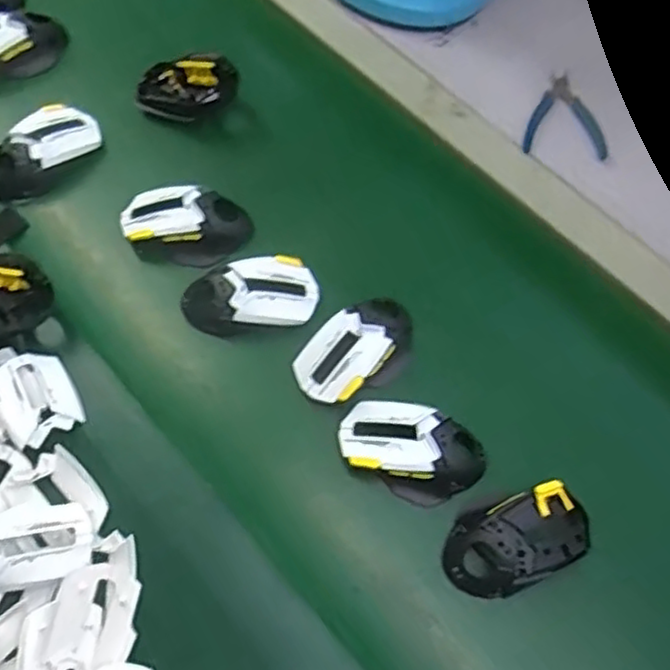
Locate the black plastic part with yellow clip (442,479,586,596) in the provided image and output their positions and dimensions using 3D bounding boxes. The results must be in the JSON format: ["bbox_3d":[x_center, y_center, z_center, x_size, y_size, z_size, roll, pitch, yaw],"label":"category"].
[{"bbox_3d":[0.144,0.162,0.549,0.115,0.030,0.064,-18,66,-13],"label":"black plastic part with yellow clip"}]

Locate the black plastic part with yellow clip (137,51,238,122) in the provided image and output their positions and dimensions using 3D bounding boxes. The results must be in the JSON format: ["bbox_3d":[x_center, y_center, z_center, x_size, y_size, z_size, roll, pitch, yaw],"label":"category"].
[{"bbox_3d":[-0.156,-0.265,0.737,0.107,0.043,0.072,-9,64,-9],"label":"black plastic part with yellow clip"}]

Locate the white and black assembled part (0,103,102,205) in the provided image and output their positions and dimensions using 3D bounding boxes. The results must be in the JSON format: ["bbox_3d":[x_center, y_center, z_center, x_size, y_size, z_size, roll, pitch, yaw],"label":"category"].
[{"bbox_3d":[-0.295,-0.182,0.706,0.071,0.033,0.122,35,66,13],"label":"white and black assembled part"}]

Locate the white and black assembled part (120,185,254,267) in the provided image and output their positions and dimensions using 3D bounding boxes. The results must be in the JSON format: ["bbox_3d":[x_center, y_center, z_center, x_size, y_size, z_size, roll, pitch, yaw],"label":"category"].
[{"bbox_3d":[-0.143,-0.105,0.670,0.120,0.033,0.068,5,63,-1],"label":"white and black assembled part"}]

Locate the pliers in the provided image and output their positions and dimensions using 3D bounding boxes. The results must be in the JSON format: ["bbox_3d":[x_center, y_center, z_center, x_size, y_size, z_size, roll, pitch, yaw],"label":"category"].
[{"bbox_3d":[0.247,-0.232,0.742,0.083,0.010,0.112,13,63,2],"label":"pliers"}]

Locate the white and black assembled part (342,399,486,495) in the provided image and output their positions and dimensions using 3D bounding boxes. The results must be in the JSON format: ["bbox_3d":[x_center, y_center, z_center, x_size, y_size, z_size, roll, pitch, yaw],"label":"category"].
[{"bbox_3d":[0.065,0.091,0.579,0.118,0.029,0.059,16,63,4],"label":"white and black assembled part"}]

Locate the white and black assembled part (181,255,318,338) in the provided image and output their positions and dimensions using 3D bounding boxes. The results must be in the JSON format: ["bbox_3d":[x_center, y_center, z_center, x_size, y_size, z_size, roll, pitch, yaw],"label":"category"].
[{"bbox_3d":[-0.077,-0.035,0.636,0.118,0.033,0.063,-8,64,-8],"label":"white and black assembled part"}]

